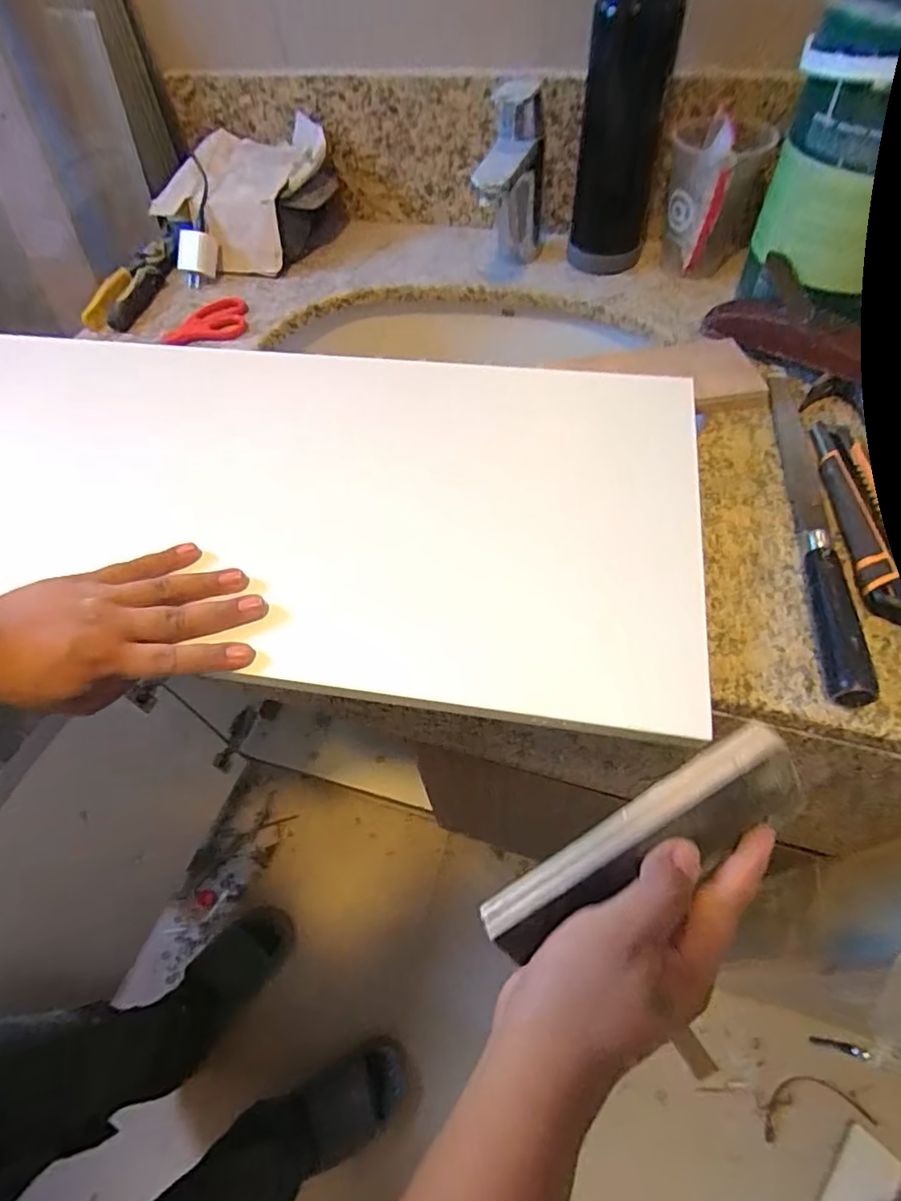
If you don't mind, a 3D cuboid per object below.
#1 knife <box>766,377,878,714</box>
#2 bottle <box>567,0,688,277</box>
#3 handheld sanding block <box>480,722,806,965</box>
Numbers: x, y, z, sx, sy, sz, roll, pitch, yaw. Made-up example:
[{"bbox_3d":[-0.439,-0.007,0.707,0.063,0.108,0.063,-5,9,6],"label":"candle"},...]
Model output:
[{"bbox_3d":[0.273,-0.069,0.413,0.032,0.025,0.317,7,58,9],"label":"knife"},{"bbox_3d":[0.171,-0.482,0.546,0.081,0.265,0.083,8,58,10],"label":"bottle"},{"bbox_3d":[0.099,0.128,0.287,0.175,0.043,0.043,-29,58,-1],"label":"handheld sanding block"}]

